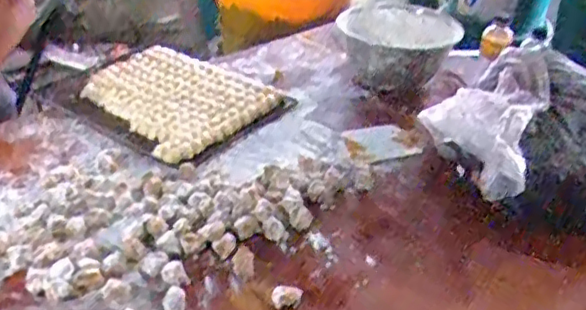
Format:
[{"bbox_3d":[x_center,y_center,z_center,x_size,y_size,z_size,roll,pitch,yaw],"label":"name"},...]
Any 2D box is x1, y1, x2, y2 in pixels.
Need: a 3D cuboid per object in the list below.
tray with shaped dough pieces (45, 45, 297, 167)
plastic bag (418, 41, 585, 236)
[{"bbox_3d":[-0.249,-0.119,1.257,0.411,0.027,0.339,25,39,31],"label":"tray with shaped dough pieces"},{"bbox_3d":[0.409,-0.023,0.945,0.325,0.143,0.319,27,44,31],"label":"plastic bag"}]

